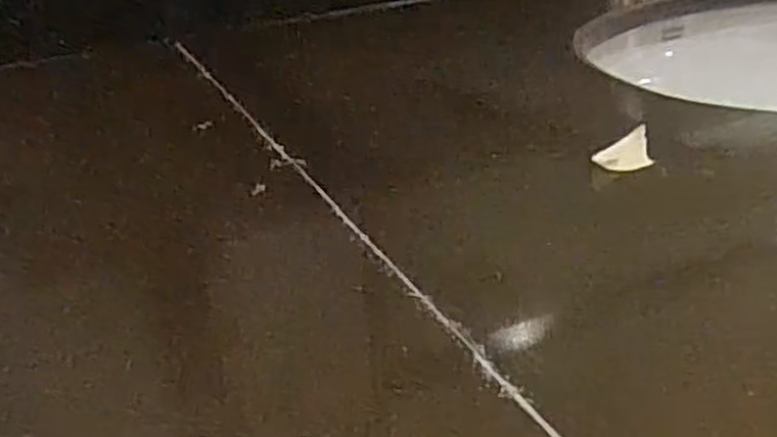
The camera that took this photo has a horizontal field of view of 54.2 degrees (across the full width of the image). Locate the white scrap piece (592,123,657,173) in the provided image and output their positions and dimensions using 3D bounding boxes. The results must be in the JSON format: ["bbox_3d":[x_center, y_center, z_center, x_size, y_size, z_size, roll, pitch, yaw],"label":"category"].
[{"bbox_3d":[0.112,-0.033,0.364,0.027,0.012,0.034,3,28,14],"label":"white scrap piece"}]

